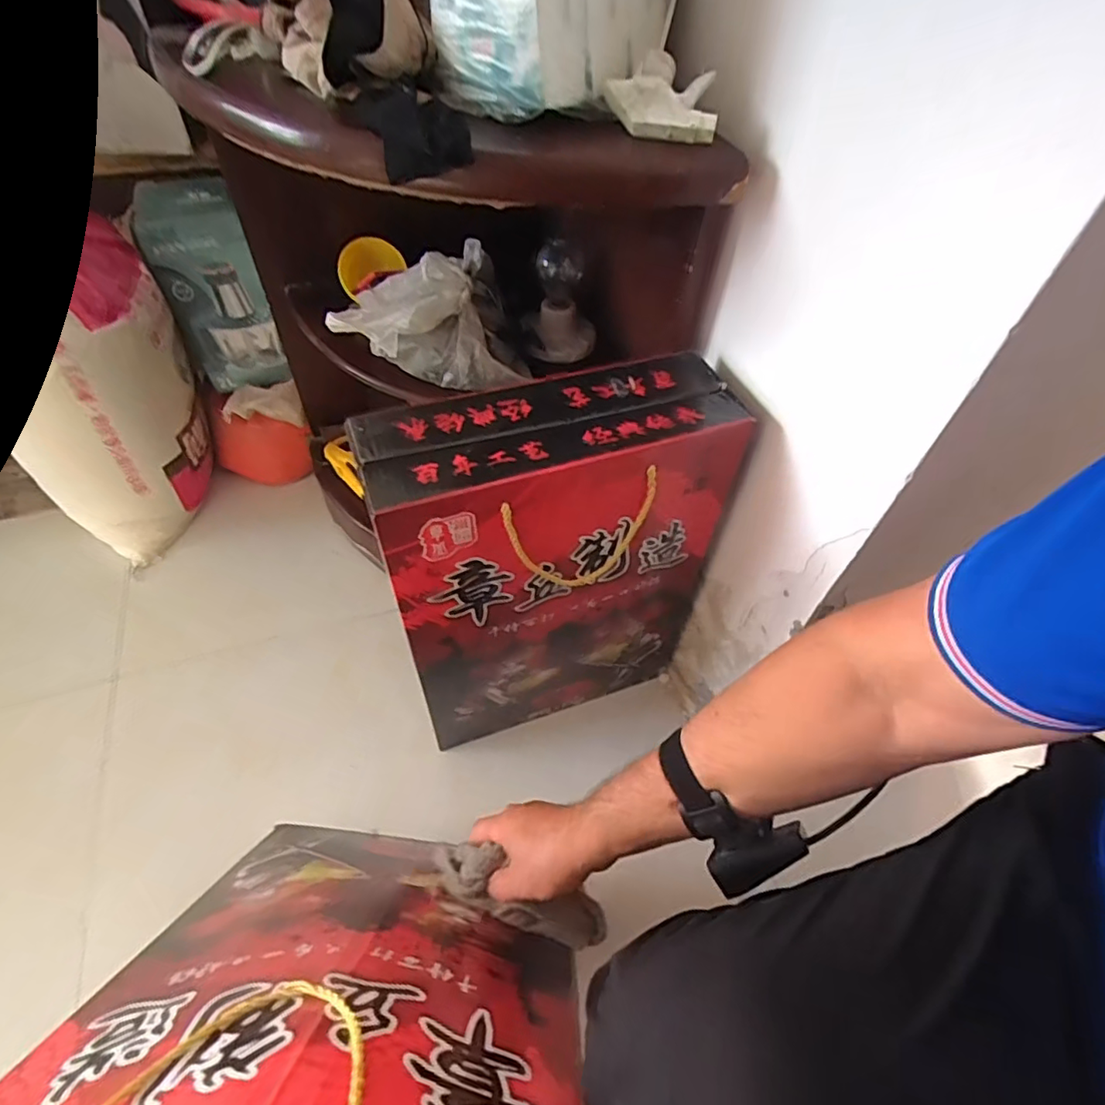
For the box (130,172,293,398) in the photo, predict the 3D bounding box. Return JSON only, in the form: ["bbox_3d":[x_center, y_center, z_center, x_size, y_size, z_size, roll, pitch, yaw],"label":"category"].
[{"bbox_3d":[-0.535,-0.419,0.925,0.129,0.269,0.152,-21,55,-19],"label":"box"}]

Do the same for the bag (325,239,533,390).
[{"bbox_3d":[-0.145,-0.280,0.691,0.204,0.120,0.129,-7,52,-9],"label":"bag"}]

